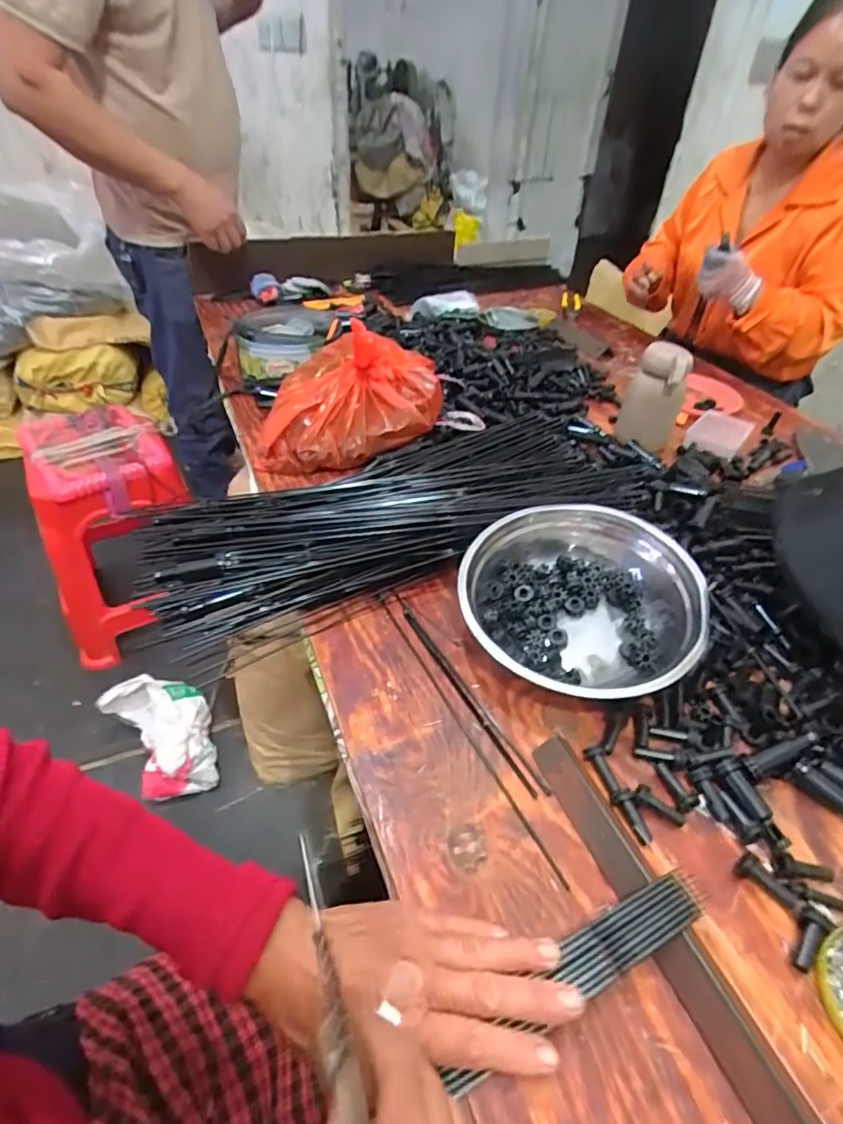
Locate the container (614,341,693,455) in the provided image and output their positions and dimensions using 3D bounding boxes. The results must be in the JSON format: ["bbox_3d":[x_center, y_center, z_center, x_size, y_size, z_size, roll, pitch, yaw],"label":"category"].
[{"bbox_3d":[0.337,-0.238,0.808,0.079,0.146,0.063,20,45,18],"label":"container"}]

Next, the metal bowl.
[{"bbox_3d":[0.147,0.035,0.529,0.218,0.076,0.200,2,42,-2],"label":"metal bowl"}]

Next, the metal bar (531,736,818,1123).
[{"bbox_3d":[0.157,0.236,0.369,0.031,0.011,0.264,-14,45,-18],"label":"metal bar"}]

